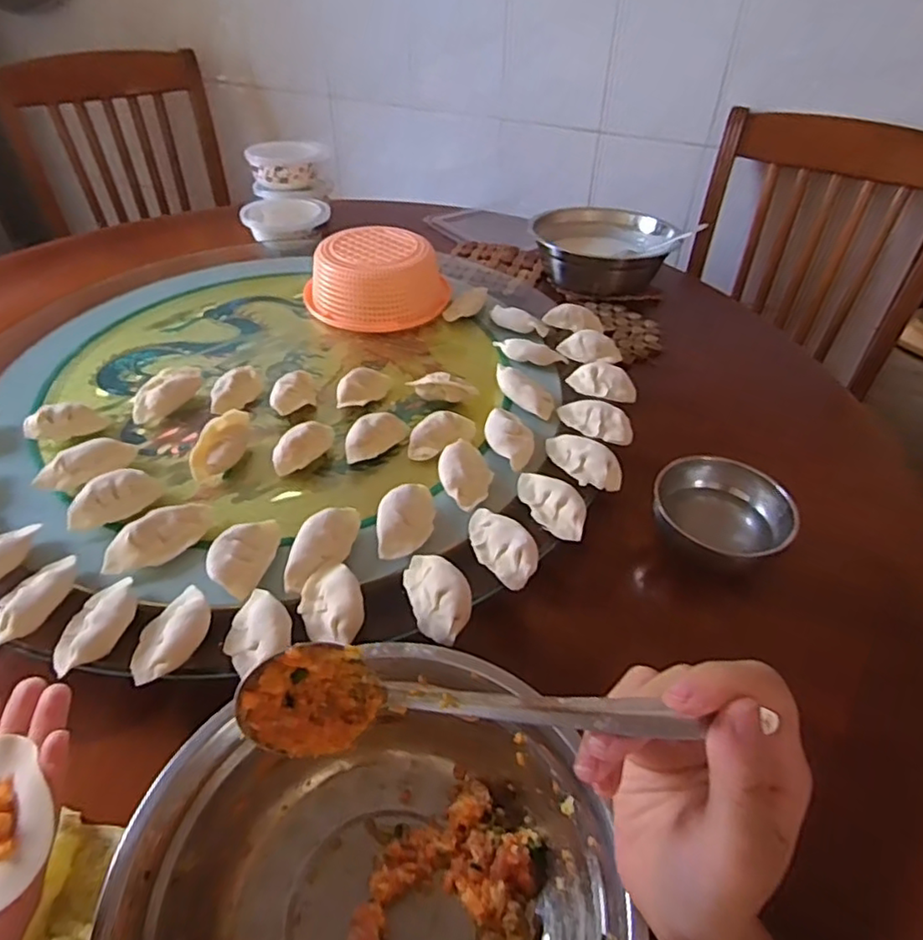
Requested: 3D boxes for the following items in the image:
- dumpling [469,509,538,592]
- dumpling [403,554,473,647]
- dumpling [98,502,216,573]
[{"bbox_3d":[0.029,0.055,0.467,0.035,0.021,0.069,-22,47,-24],"label":"dumpling"},{"bbox_3d":[-0.016,0.085,0.432,0.038,0.022,0.067,-14,45,-16],"label":"dumpling"},{"bbox_3d":[-0.223,0.049,0.460,0.080,0.022,0.032,-31,52,-31],"label":"dumpling"}]

